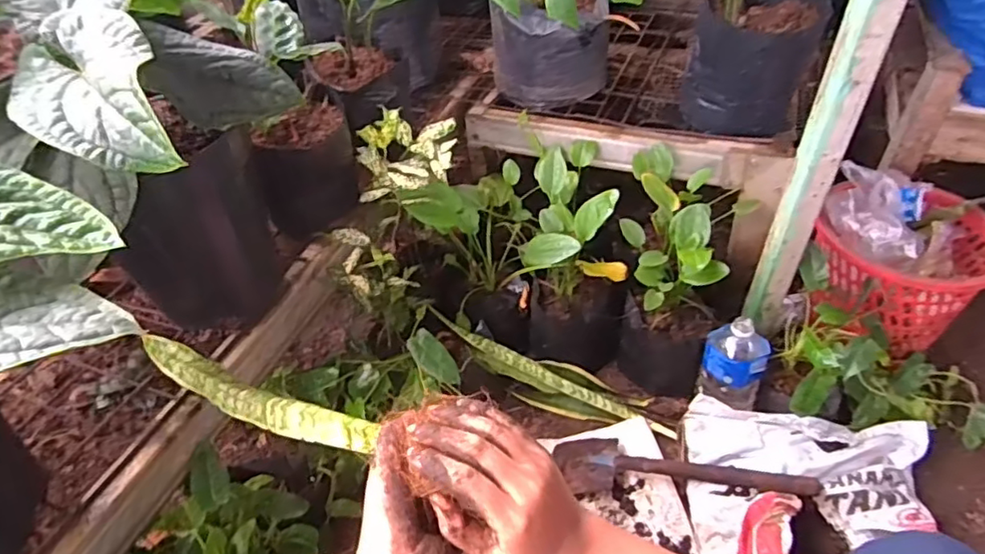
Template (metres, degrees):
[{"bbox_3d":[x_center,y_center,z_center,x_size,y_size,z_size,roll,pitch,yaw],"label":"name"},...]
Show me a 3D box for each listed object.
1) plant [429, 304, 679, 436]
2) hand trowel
[{"bbox_3d":[0.101,0.184,1.064,0.423,0.095,0.070,24,47,3],"label":"plant"},{"bbox_3d":[0.272,0.293,0.907,0.384,0.044,0.085,-2,41,24],"label":"hand trowel"}]

